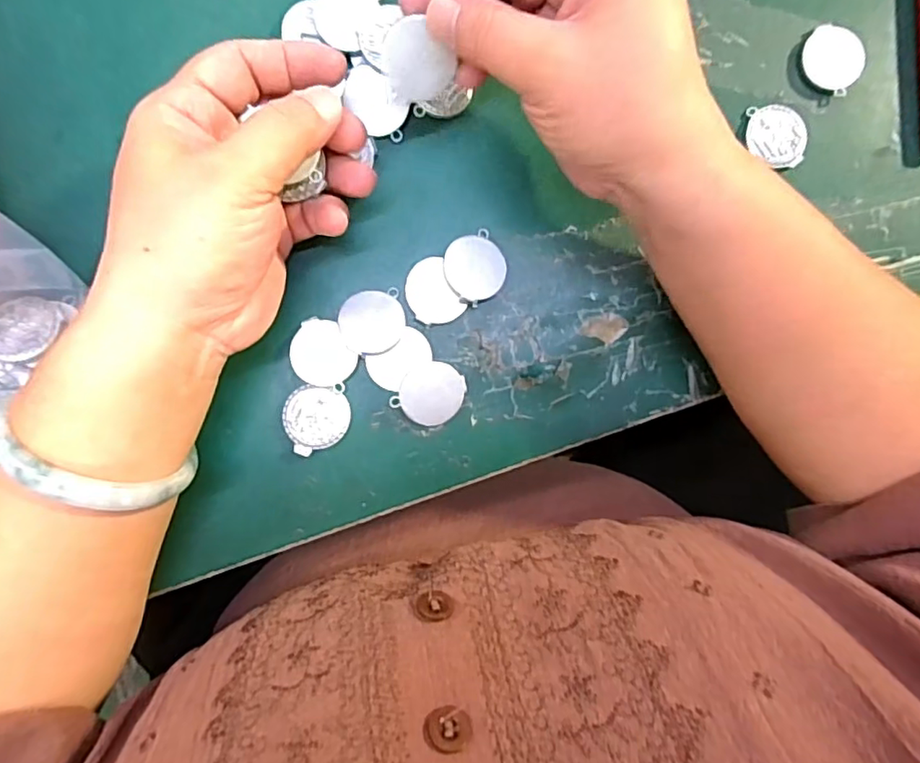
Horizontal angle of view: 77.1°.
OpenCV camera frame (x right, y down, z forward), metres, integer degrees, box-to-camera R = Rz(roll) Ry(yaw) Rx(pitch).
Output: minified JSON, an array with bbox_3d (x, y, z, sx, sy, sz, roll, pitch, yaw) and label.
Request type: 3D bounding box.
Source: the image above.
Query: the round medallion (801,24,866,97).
[{"bbox_3d":[0.179,-0.155,0.276,0.031,0.004,0.027,44,87,-4],"label":"round medallion"}]

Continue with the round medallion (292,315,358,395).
[{"bbox_3d":[-0.061,-0.012,0.258,0.029,0.004,0.029,0,90,-5],"label":"round medallion"}]

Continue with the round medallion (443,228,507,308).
[{"bbox_3d":[0.007,-0.052,0.264,0.030,0.004,0.029,-1,93,-16],"label":"round medallion"}]

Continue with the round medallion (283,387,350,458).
[{"bbox_3d":[-0.065,0.018,0.261,0.028,0.004,0.030,0,90,-5],"label":"round medallion"}]

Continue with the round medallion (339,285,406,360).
[{"bbox_3d":[-0.040,-0.027,0.259,0.029,0.004,0.029,0,90,-5],"label":"round medallion"}]

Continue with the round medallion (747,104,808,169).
[{"bbox_3d":[0.152,-0.118,0.277,0.029,0.004,0.027,0,90,-5],"label":"round medallion"}]

